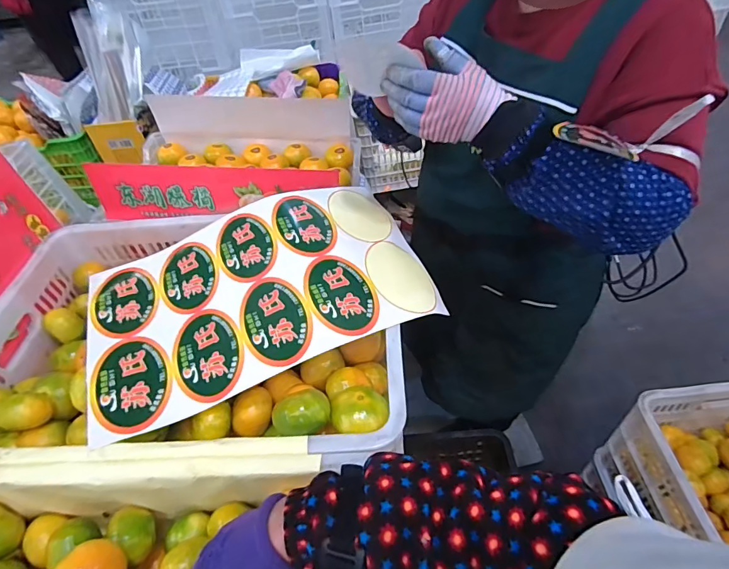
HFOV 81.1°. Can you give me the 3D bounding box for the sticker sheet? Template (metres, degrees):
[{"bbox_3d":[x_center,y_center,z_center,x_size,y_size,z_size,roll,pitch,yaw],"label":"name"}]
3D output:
[{"bbox_3d":[-0.146,0.003,0.599,0.462,0.052,0.320,-20,48,-14],"label":"sticker sheet"}]

